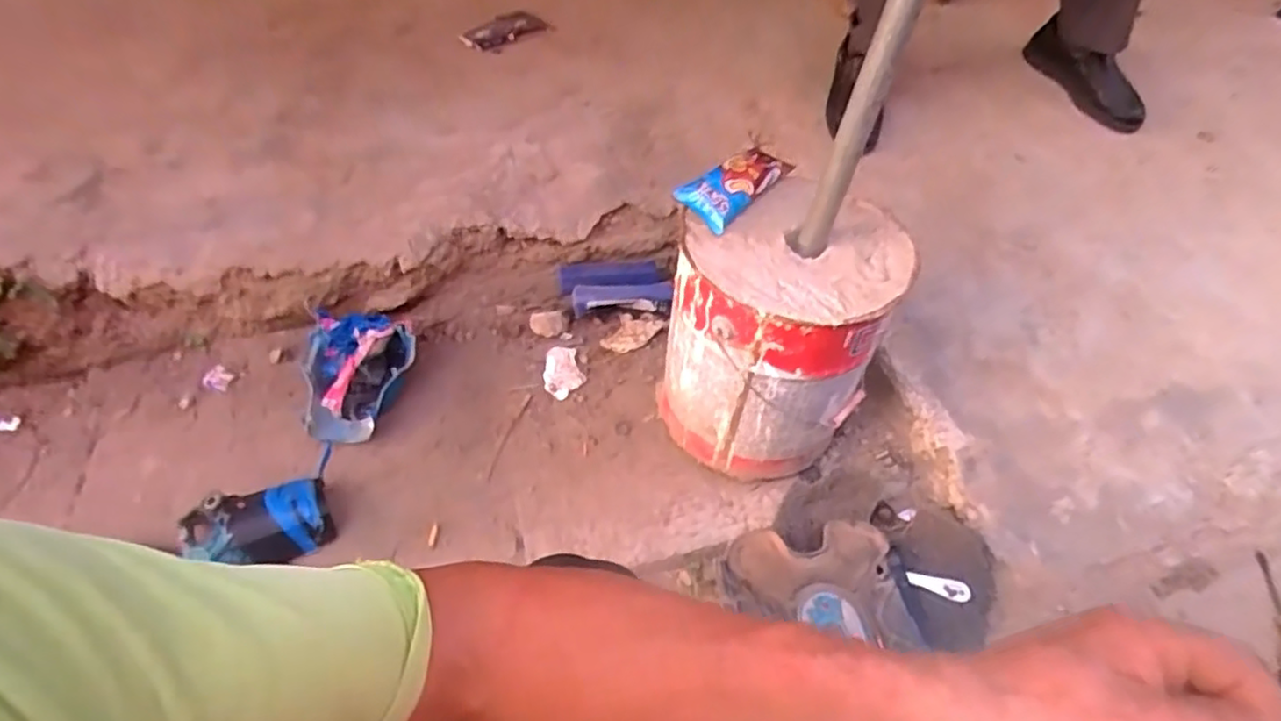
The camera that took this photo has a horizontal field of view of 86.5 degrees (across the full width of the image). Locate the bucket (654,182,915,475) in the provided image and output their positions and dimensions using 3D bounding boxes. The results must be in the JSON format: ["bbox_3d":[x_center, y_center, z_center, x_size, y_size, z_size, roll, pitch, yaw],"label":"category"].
[{"bbox_3d":[0.195,-0.040,0.955,0.261,0.332,0.291,30,57,24],"label":"bucket"}]

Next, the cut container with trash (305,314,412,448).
[{"bbox_3d":[-0.449,0.023,1.105,0.181,0.115,0.214,-20,52,-15],"label":"cut container with trash"}]

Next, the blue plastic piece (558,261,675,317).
[{"bbox_3d":[-0.049,-0.140,1.242,0.194,0.040,0.123,-7,46,-2],"label":"blue plastic piece"}]

